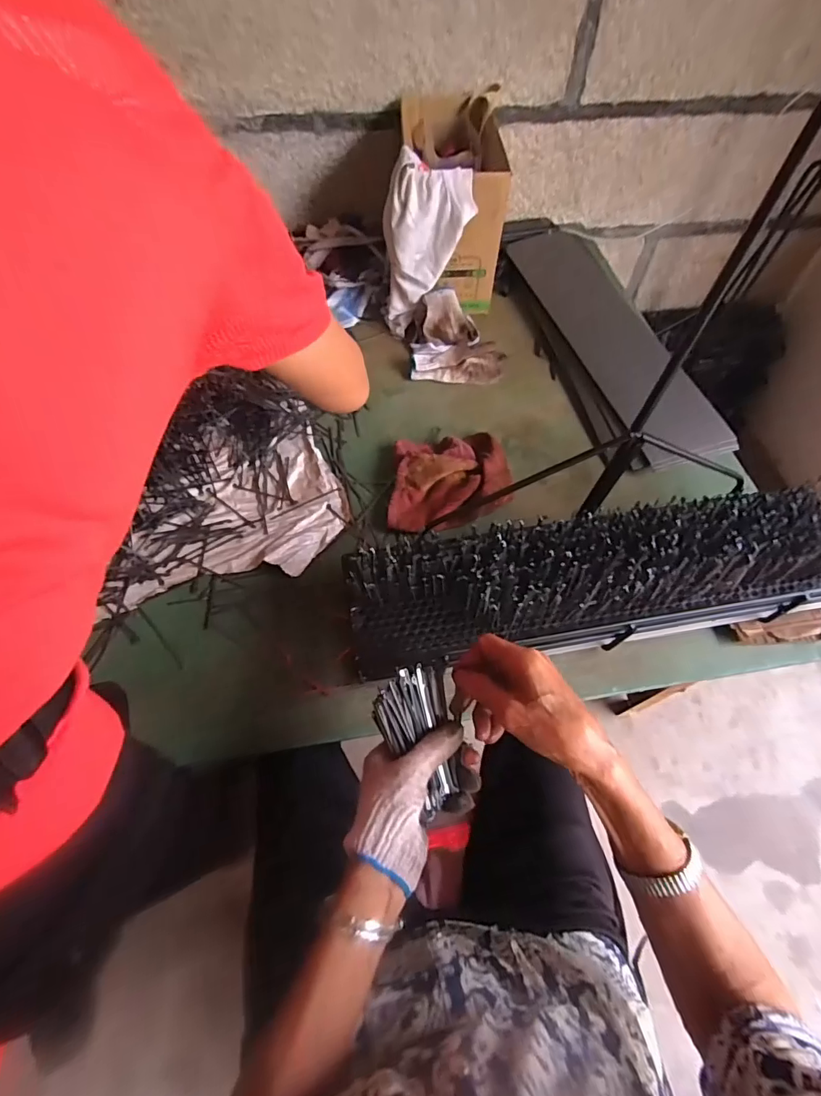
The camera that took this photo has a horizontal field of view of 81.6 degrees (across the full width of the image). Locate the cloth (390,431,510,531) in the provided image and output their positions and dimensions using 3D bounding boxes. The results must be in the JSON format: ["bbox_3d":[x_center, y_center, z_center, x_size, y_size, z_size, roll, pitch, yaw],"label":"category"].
[{"bbox_3d":[0.060,-0.102,0.706,0.172,0.044,0.174,1,59,0],"label":"cloth"}]

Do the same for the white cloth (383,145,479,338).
[{"bbox_3d":[0.020,-0.518,0.824,0.134,0.236,0.093,-24,63,-14],"label":"white cloth"}]

